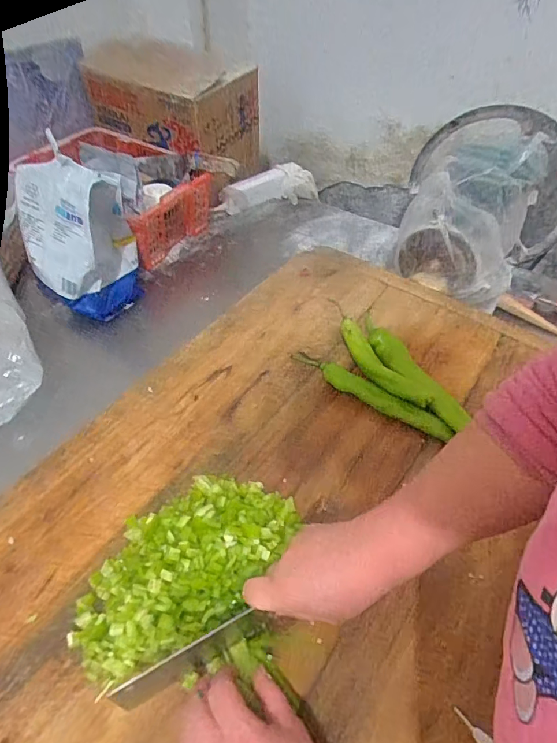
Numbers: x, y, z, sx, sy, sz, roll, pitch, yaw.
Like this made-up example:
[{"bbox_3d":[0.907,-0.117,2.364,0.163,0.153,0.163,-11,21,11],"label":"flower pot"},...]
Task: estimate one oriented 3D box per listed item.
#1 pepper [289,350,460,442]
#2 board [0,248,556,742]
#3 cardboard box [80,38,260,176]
[{"bbox_3d":[0.118,0.025,0.599,0.236,0.022,0.032,29,55,22],"label":"pepper"},{"bbox_3d":[0.015,0.146,0.500,0.536,0.025,0.878,27,54,20],"label":"board"},{"bbox_3d":[-0.220,-0.585,0.979,0.312,0.201,0.225,28,54,21],"label":"cardboard box"}]

